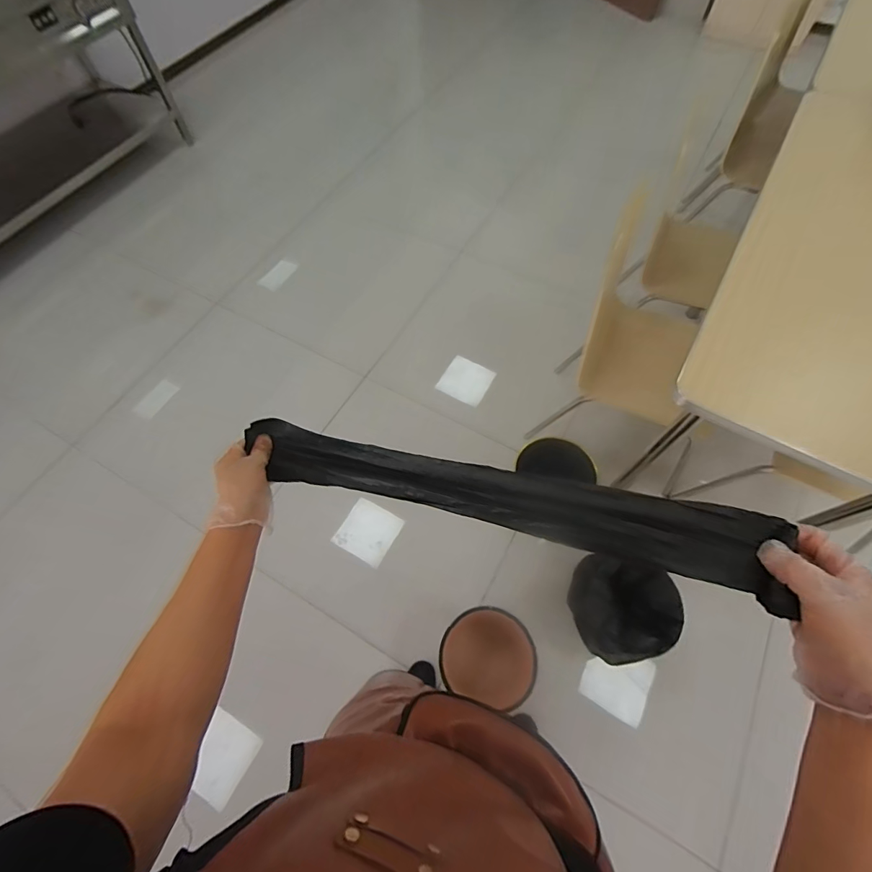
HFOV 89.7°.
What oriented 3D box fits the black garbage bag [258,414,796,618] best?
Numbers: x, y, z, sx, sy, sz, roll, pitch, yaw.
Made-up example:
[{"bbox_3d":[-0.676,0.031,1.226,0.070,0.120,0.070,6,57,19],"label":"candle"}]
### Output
[{"bbox_3d":[0.037,0.059,0.457,0.545,0.039,0.062,11,64,20],"label":"black garbage bag"}]

